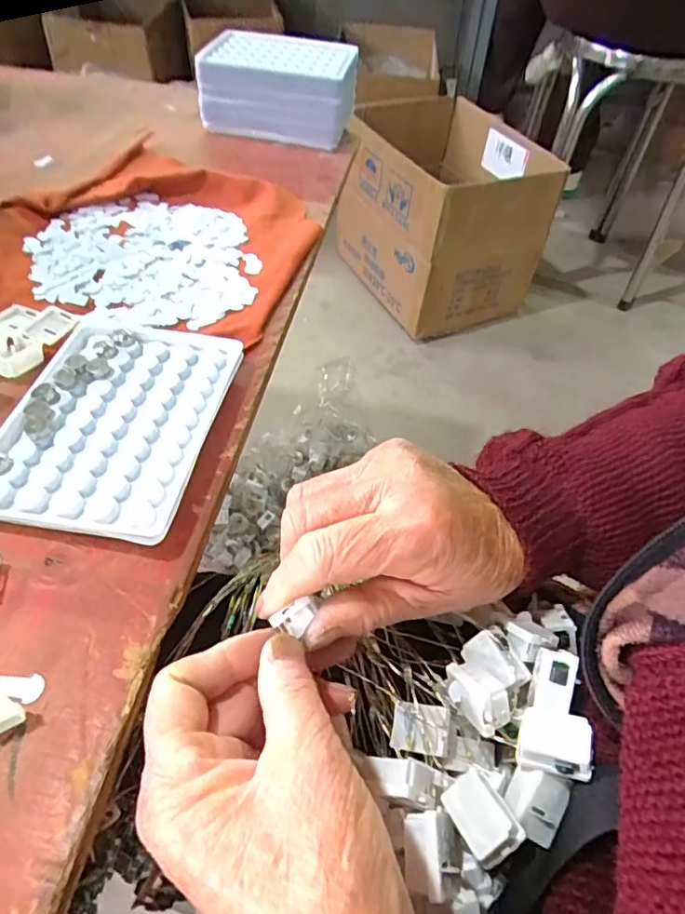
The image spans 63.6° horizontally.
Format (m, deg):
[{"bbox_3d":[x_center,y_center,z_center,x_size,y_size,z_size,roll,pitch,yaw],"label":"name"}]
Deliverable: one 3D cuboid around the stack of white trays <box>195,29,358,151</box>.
[{"bbox_3d":[-0.057,-0.354,0.524,0.135,0.059,0.087,8,51,3],"label":"stack of white trays"}]

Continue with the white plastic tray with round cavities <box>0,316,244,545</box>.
[{"bbox_3d":[-0.112,-0.022,0.276,0.092,0.014,0.138,8,51,3],"label":"white plastic tray with round cavities"}]

